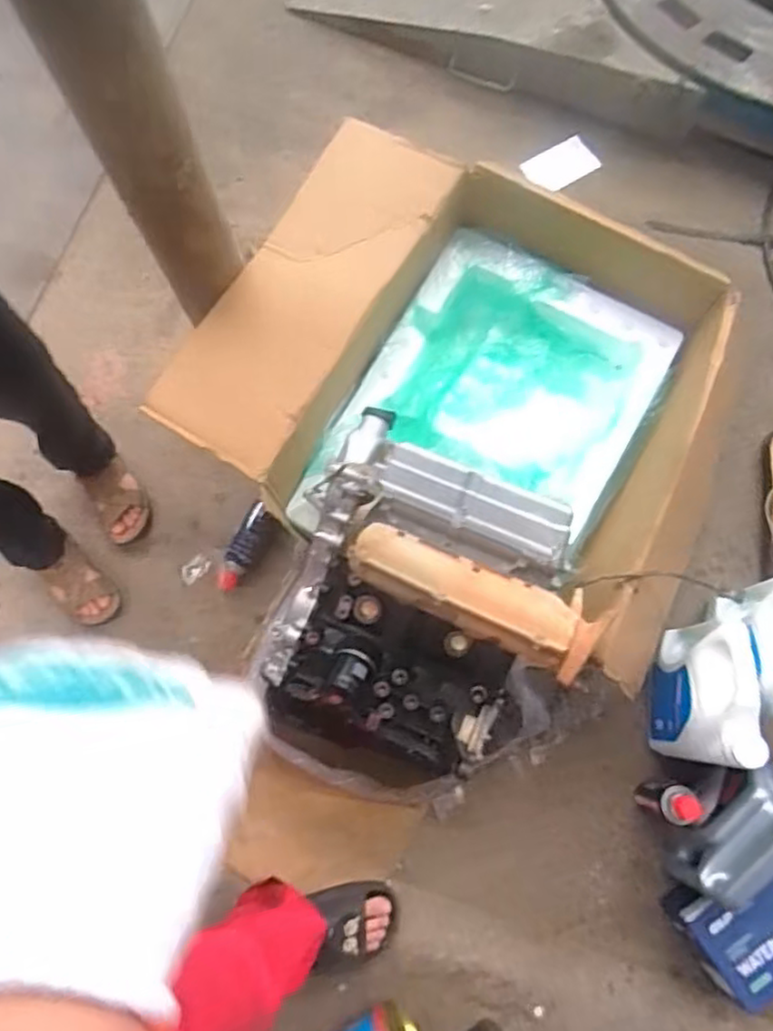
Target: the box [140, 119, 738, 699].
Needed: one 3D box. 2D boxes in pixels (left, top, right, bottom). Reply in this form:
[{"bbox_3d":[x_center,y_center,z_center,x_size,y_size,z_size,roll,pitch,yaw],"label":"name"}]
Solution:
[{"bbox_3d":[0.128,-0.222,1.176,0.859,0.312,0.734,36,77,9],"label":"box"}]

